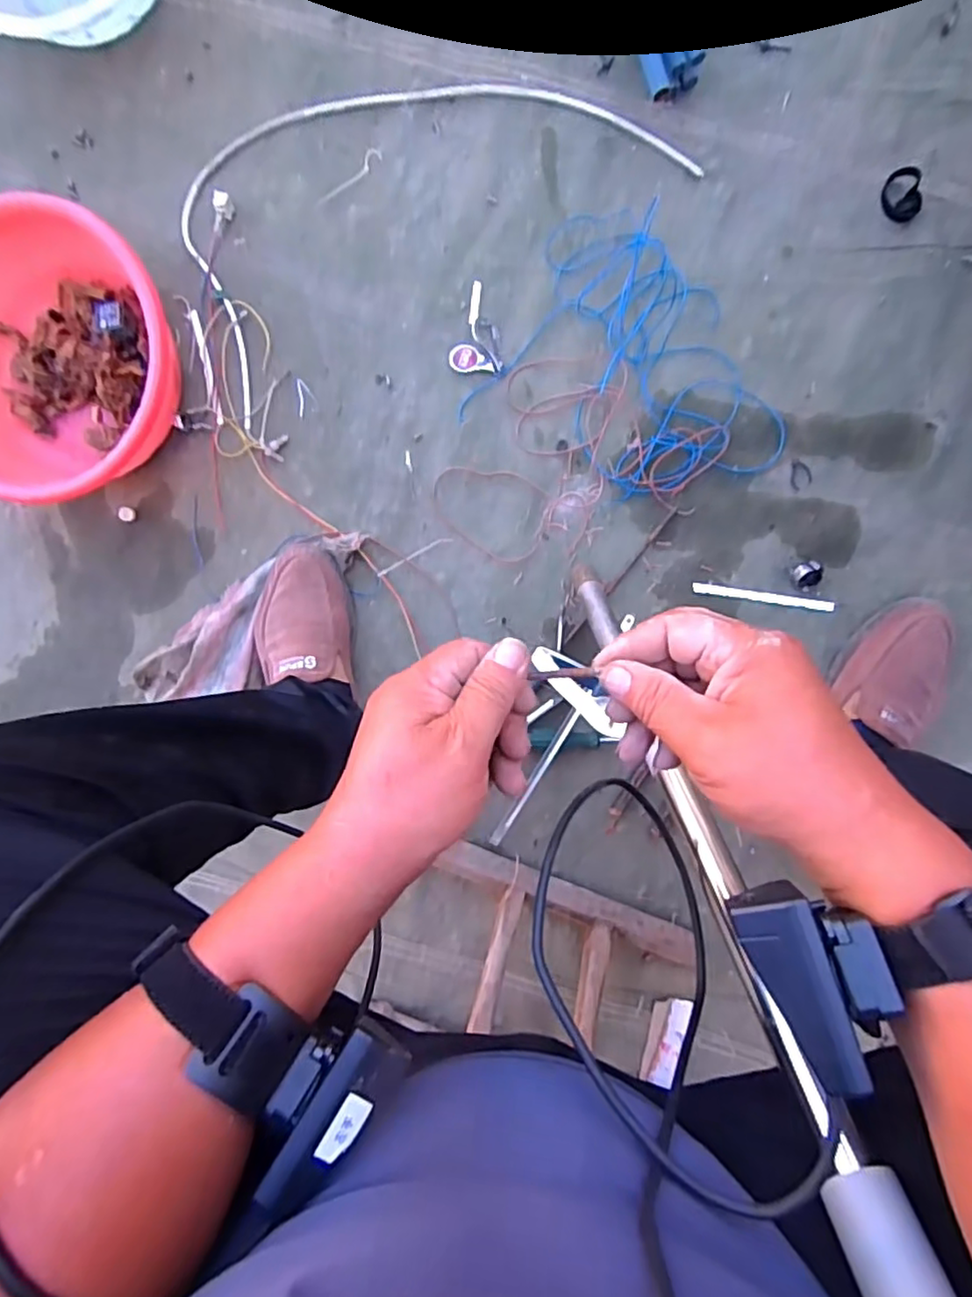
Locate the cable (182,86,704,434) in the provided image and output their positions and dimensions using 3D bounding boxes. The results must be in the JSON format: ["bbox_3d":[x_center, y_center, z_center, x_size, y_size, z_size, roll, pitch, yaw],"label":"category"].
[{"bbox_3d":[-0.085,-0.429,0.592,0.509,0.039,0.250,-29,98,2],"label":"cable"}]

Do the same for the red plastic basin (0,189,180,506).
[{"bbox_3d":[-0.405,-0.267,0.597,0.239,0.100,0.242,1,99,5],"label":"red plastic basin"}]

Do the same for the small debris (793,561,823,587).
[{"bbox_3d":[0.315,-0.073,0.616,0.024,0.022,0.024,5,99,4],"label":"small debris"}]

